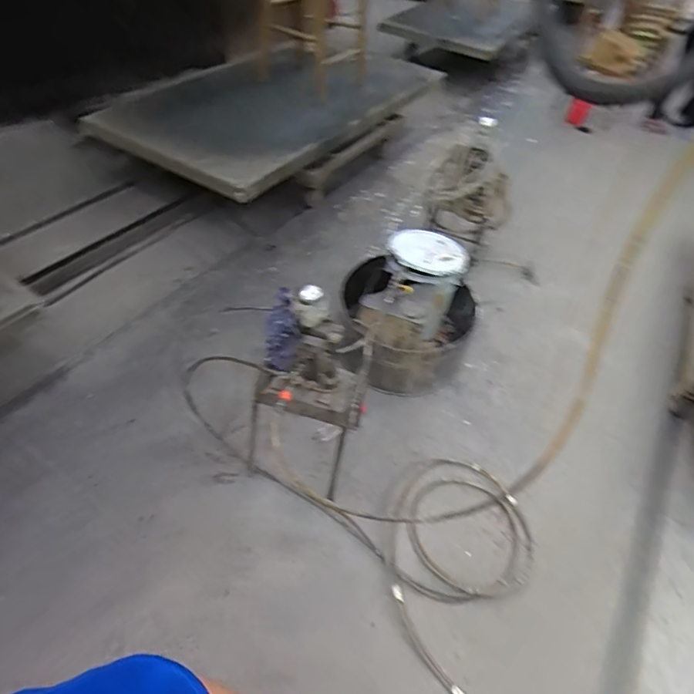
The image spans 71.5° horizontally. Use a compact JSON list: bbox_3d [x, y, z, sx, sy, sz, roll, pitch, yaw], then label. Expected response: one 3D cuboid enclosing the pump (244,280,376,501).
[{"bbox_3d":[-0.096,0.088,1.444,0.312,0.665,0.428,18,49,10],"label":"pump"}]

